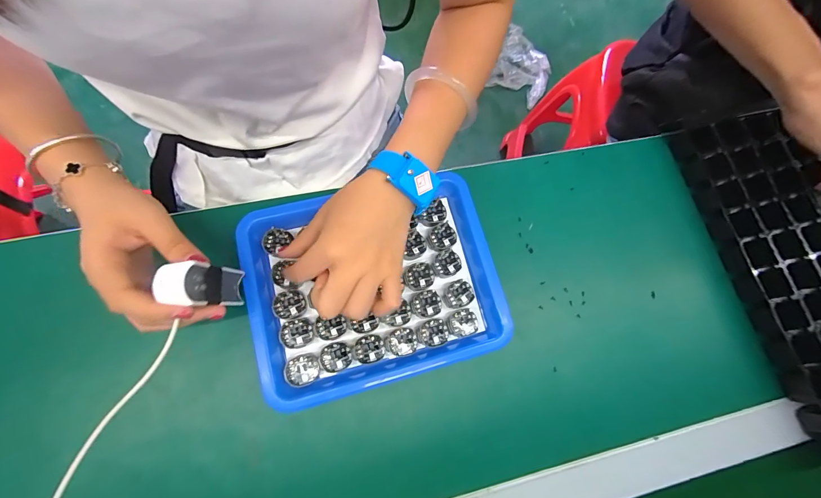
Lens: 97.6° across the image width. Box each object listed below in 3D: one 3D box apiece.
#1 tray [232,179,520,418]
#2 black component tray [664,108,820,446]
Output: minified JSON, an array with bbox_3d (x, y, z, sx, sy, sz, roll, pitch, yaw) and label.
[{"bbox_3d":[-0.031,0.032,0.329,0.215,0.043,0.172,-13,78,-10],"label":"tray"},{"bbox_3d":[0.431,0.012,0.370,0.189,0.026,0.340,-13,77,-3],"label":"black component tray"}]

